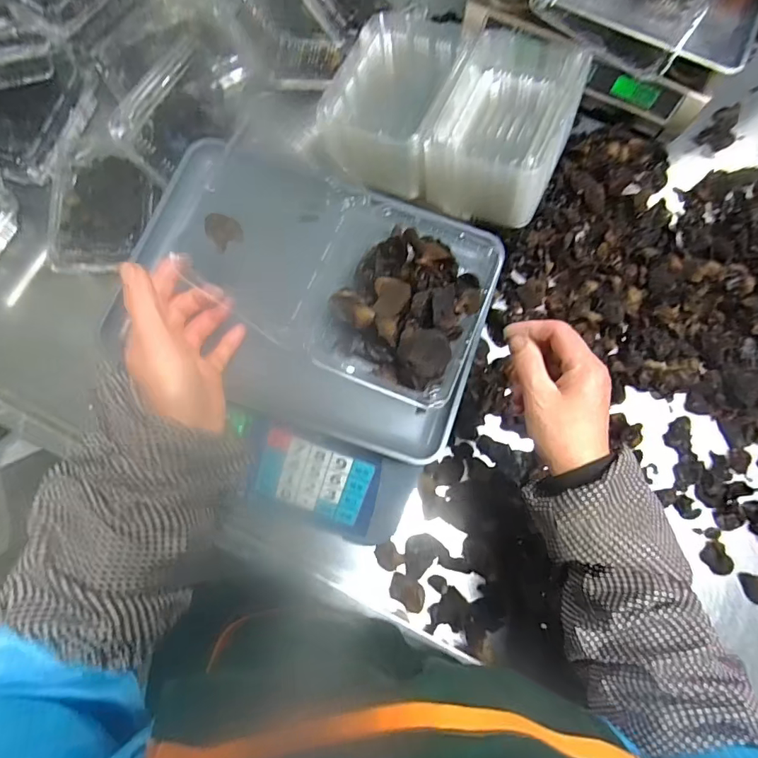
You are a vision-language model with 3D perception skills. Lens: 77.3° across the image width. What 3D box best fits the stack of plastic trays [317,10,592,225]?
[{"bbox_3d":[0.144,-0.291,0.548,0.154,0.105,0.171,27,77,3],"label":"stack of plastic trays"}]

